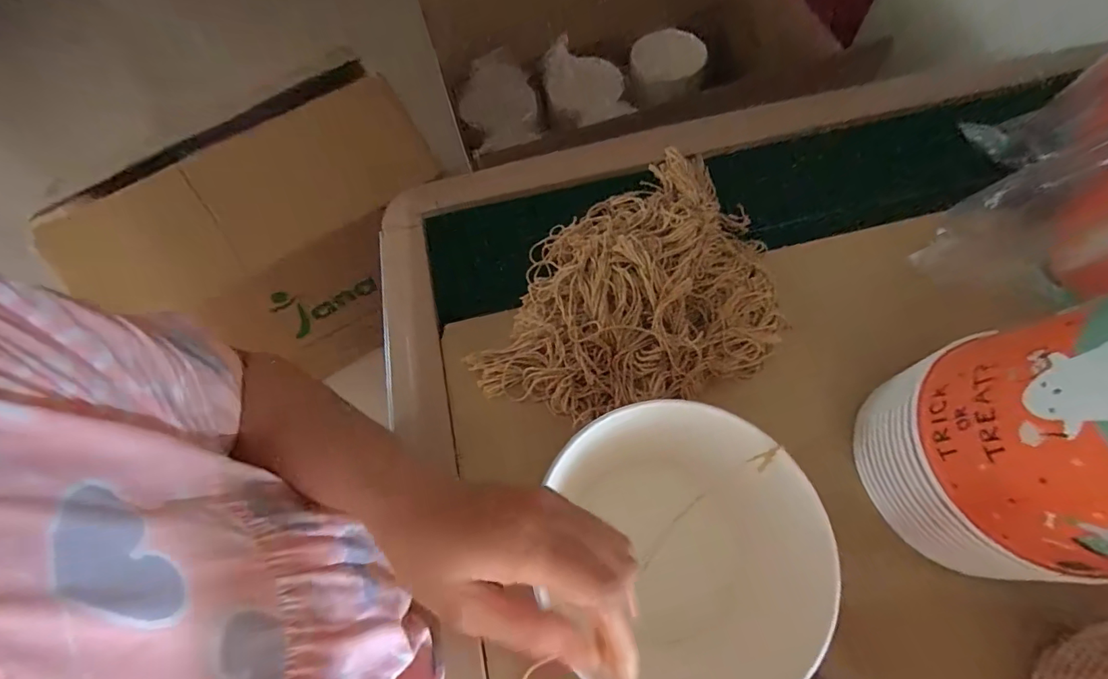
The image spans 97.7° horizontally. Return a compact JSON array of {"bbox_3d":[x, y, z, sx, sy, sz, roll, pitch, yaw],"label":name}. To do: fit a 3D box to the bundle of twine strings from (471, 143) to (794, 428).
[{"bbox_3d":[0.068,-0.046,0.446,0.304,0.058,0.224,-29,68,-9],"label":"bundle of twine strings"}]

